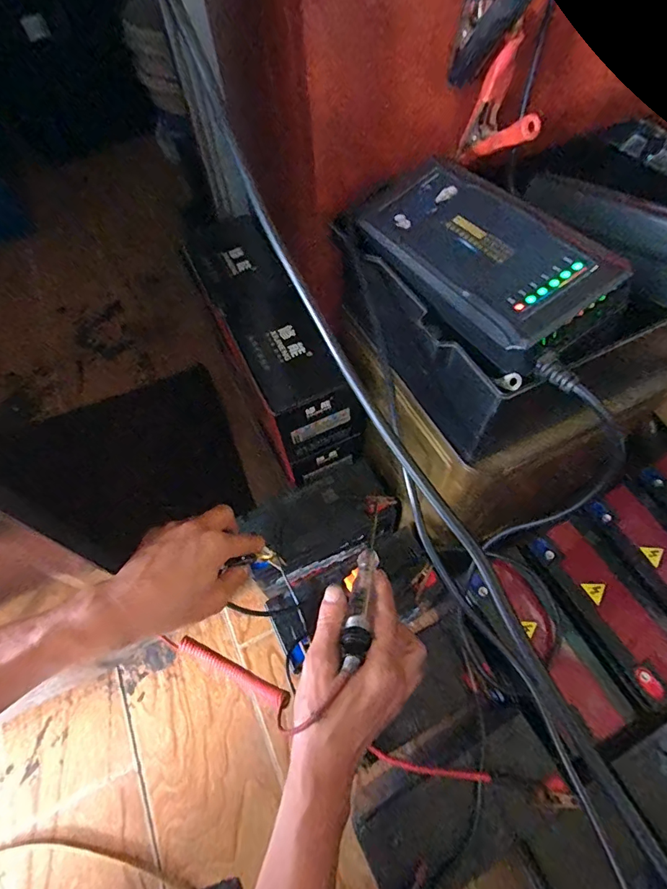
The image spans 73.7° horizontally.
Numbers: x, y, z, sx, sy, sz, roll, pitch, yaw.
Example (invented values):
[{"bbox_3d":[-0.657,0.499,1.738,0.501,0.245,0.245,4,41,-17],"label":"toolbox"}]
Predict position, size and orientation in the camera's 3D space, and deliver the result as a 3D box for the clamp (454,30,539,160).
[{"bbox_3d":[0.122,-0.240,0.325,0.026,0.080,0.063,-12,60,-5],"label":"clamp"}]

